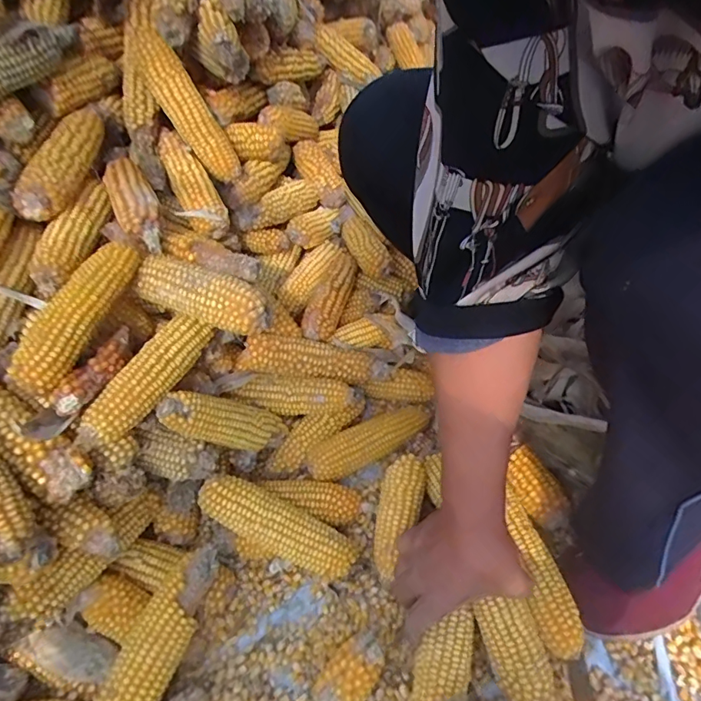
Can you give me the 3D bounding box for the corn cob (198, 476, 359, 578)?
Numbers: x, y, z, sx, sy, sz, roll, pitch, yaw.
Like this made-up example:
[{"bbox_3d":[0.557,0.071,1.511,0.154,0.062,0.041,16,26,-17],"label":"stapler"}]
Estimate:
[{"bbox_3d":[-0.076,0.181,0.509,0.173,0.041,0.051,27,54,1],"label":"corn cob"}]

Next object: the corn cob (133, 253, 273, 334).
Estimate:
[{"bbox_3d":[-0.147,-0.056,0.490,0.134,0.048,0.047,19,53,22],"label":"corn cob"}]

